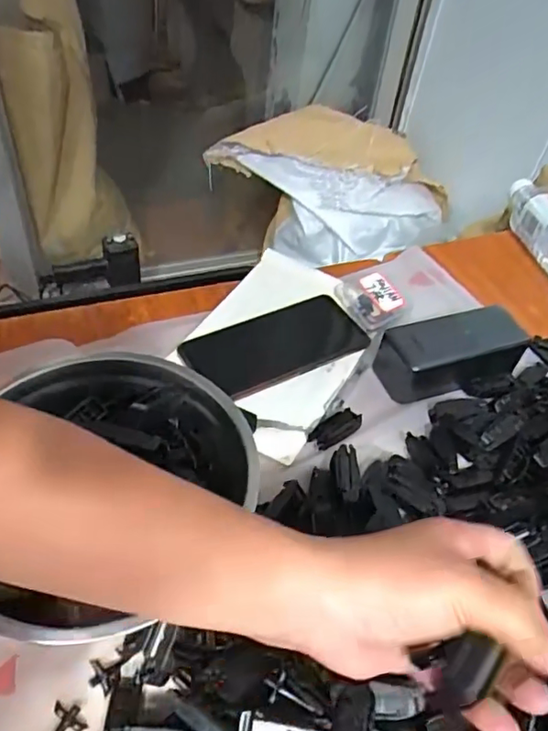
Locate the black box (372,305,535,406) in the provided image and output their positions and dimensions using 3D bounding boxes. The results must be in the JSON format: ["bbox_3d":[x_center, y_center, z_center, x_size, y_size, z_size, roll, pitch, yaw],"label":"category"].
[{"bbox_3d":[0.163,-0.016,0.513,0.130,0.044,0.060,-10,49,-16],"label":"black box"}]

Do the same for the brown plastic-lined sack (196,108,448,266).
[{"bbox_3d":[0.107,-0.353,1.160,0.485,0.231,0.190,9,47,1],"label":"brown plastic-lined sack"}]

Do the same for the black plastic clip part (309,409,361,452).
[{"bbox_3d":[0.051,0.052,0.471,0.047,0.006,0.022,-29,56,-29],"label":"black plastic clip part"}]

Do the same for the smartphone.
[{"bbox_3d":[0.003,-0.019,0.528,0.162,0.015,0.083,-20,53,-24],"label":"smartphone"}]

